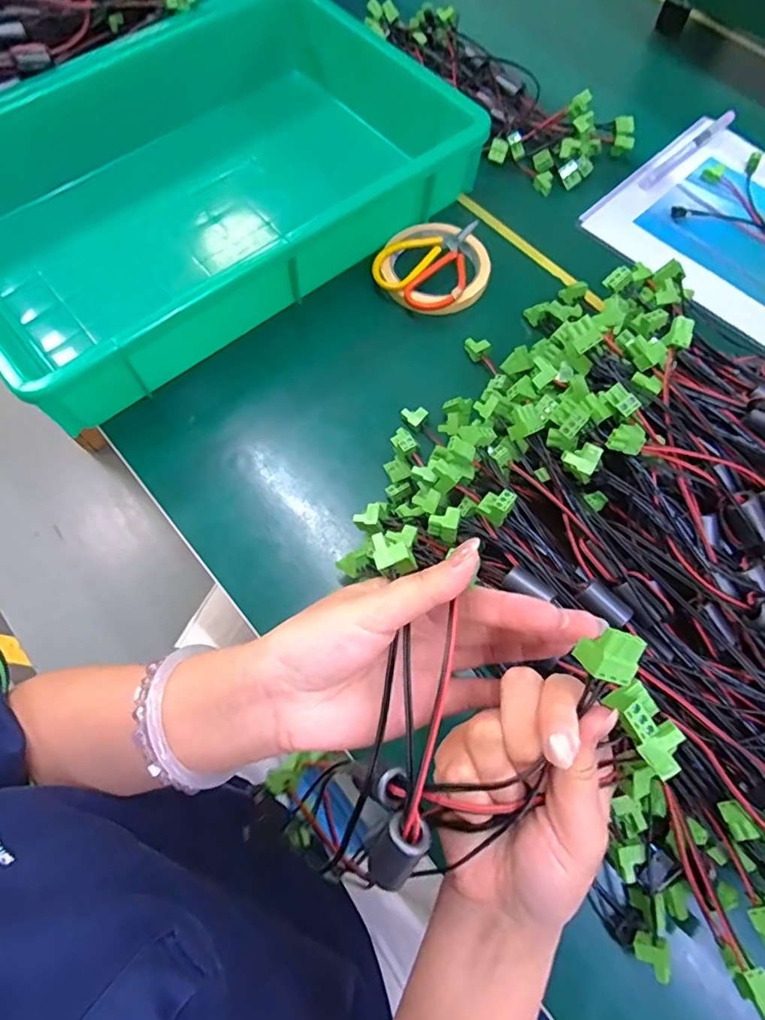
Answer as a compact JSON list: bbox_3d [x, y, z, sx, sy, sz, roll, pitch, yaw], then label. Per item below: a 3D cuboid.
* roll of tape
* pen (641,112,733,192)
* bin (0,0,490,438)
[{"bbox_3d":[0.043,-0.213,0.482,0.095,0.022,0.094,0,67,0],"label":"roll of tape"},{"bbox_3d":[0.301,-0.357,0.538,0.136,0.012,0.013,-39,73,-15],"label":"pen"},{"bbox_3d":[-0.165,-0.297,0.487,0.429,0.079,0.314,-38,72,-14],"label":"bin"}]

